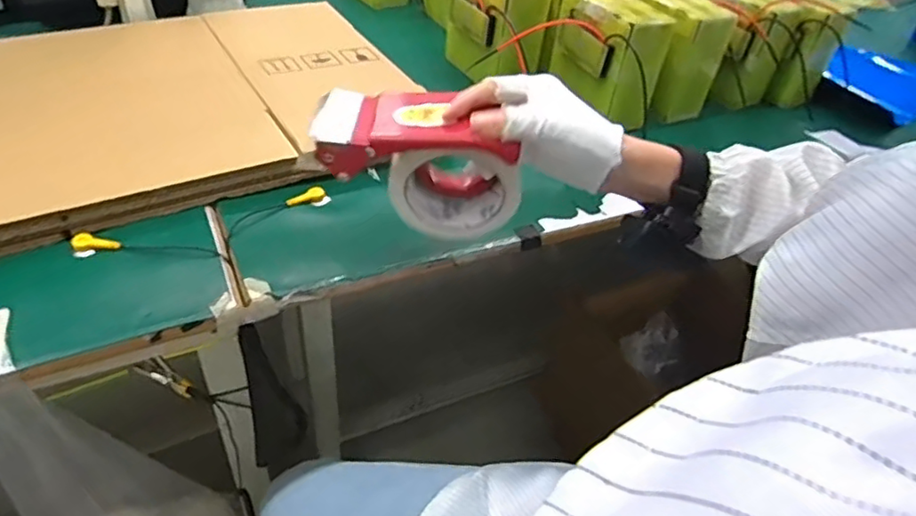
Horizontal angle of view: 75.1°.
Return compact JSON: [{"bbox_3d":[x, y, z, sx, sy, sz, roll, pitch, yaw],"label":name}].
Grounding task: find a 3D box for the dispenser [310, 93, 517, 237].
[{"bbox_3d":[-0.032,-0.076,0.485,0.155,0.098,0.060,3,43,-3],"label":"dispenser"}]

